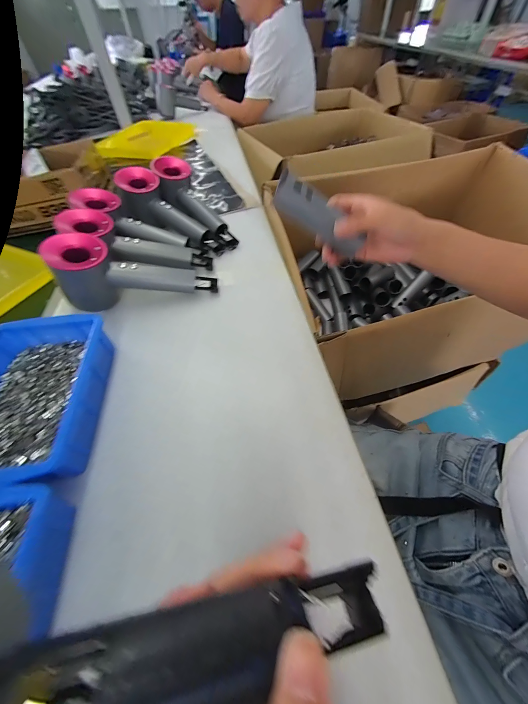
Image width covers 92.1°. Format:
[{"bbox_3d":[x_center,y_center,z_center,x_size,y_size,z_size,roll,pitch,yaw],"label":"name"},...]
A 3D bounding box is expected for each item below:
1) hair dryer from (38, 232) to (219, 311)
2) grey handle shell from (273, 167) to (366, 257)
[{"bbox_3d":[-0.194,-0.110,0.407,0.235,0.099,0.070,1,53,-18],"label":"hair dryer"},{"bbox_3d":[0.065,-0.163,0.306,0.119,0.035,0.023,33,57,-13],"label":"grey handle shell"}]

